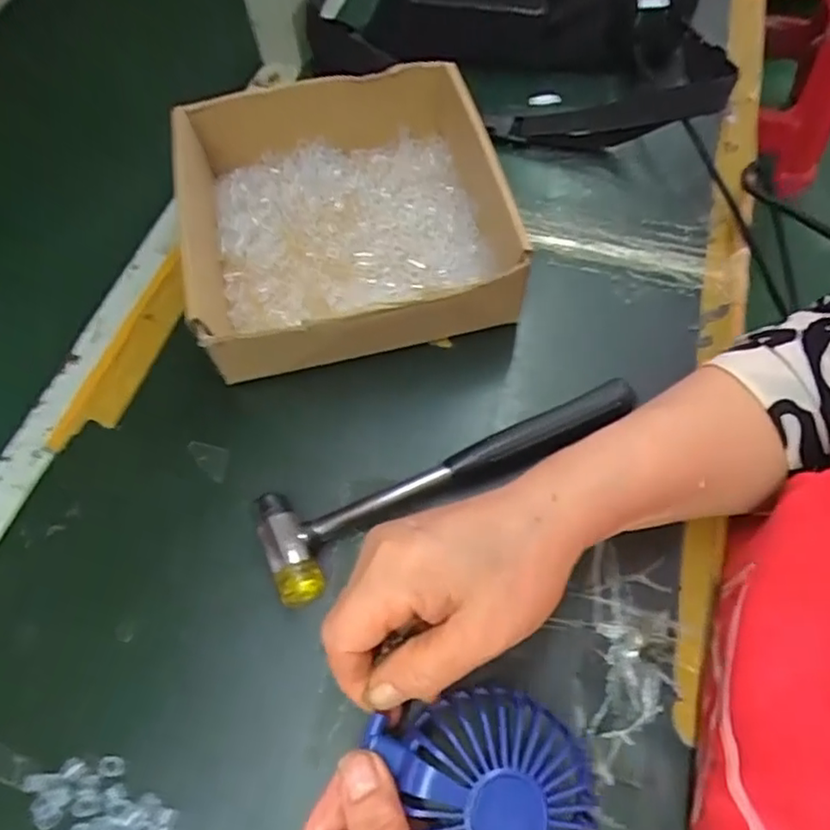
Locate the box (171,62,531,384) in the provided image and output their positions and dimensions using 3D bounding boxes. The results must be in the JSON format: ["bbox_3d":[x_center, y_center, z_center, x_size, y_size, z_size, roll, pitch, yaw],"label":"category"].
[{"bbox_3d":[-0.051,-0.137,0.444,0.206,0.079,0.211,-14,61,-7],"label":"box"}]

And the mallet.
[{"bbox_3d":[0.021,0.027,0.371,0.232,0.023,0.057,-27,64,-14],"label":"mallet"}]

